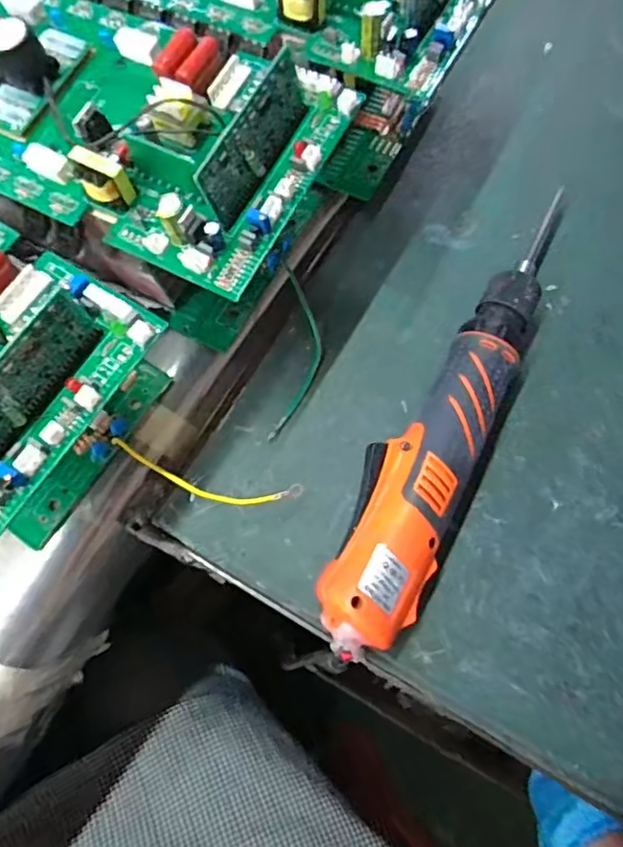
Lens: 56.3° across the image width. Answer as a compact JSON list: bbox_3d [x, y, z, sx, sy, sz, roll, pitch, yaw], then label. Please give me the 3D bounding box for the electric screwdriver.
[{"bbox_3d":[0.086,-0.010,0.332,0.061,0.041,0.300,28,74,11],"label":"electric screwdriver"}]

